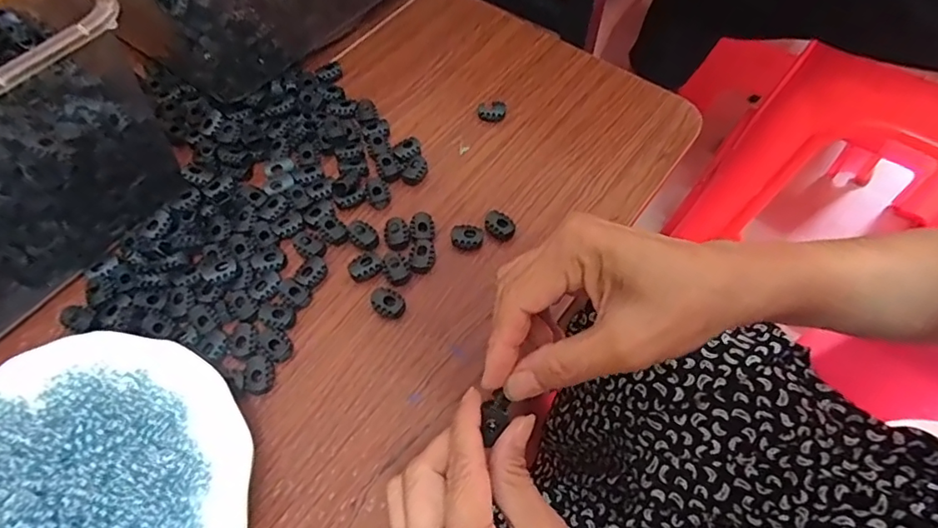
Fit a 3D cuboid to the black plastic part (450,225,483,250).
[{"bbox_3d":[-0.001,-0.019,0.370,0.022,0.005,0.018,-5,59,-6],"label":"black plastic part"}]

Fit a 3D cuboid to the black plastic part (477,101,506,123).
[{"bbox_3d":[0.018,-0.122,0.431,0.023,0.011,0.016,10,59,3],"label":"black plastic part"}]

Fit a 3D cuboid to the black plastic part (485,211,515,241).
[{"bbox_3d":[0.021,-0.027,0.375,0.016,0.011,0.022,-39,68,-23],"label":"black plastic part"}]

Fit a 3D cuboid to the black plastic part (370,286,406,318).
[{"bbox_3d":[-0.053,0.025,0.348,0.022,0.009,0.018,31,62,15],"label":"black plastic part"}]

